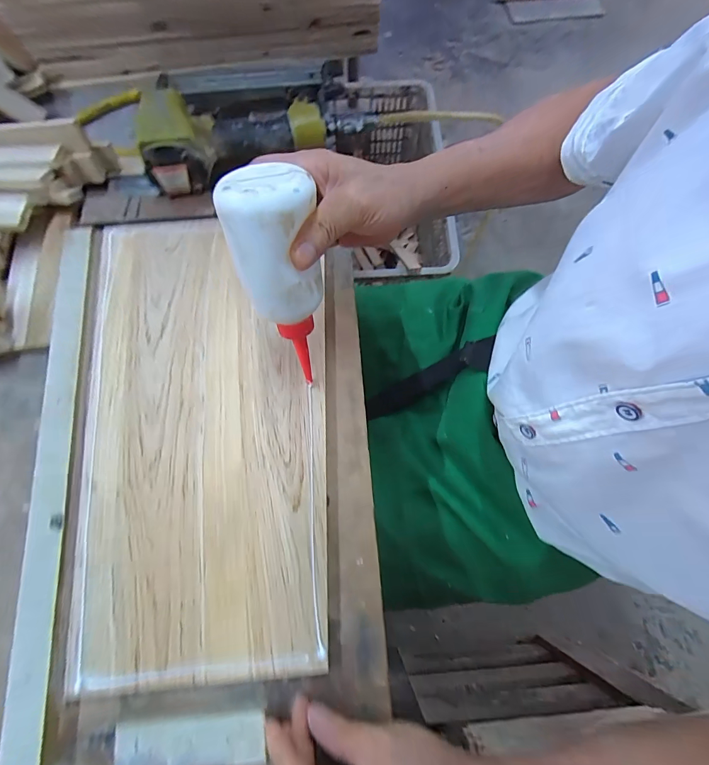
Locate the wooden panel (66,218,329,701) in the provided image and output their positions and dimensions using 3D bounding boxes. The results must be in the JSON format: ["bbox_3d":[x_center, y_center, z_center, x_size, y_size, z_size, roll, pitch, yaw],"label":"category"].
[{"bbox_3d":[-0.136,0.024,0.342,0.217,0.014,0.417,-7,73,-2],"label":"wooden panel"}]

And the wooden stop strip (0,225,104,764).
[{"bbox_3d":[-0.260,0.051,0.329,0.029,0.018,0.461,-8,73,-2],"label":"wooden stop strip"}]

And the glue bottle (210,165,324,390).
[{"bbox_3d":[-0.044,-0.068,0.277,0.055,0.163,0.050,-14,51,-4],"label":"glue bottle"}]

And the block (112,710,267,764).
[{"bbox_3d":[-0.115,0.255,0.266,0.103,0.015,0.031,-2,72,-2],"label":"block"}]

